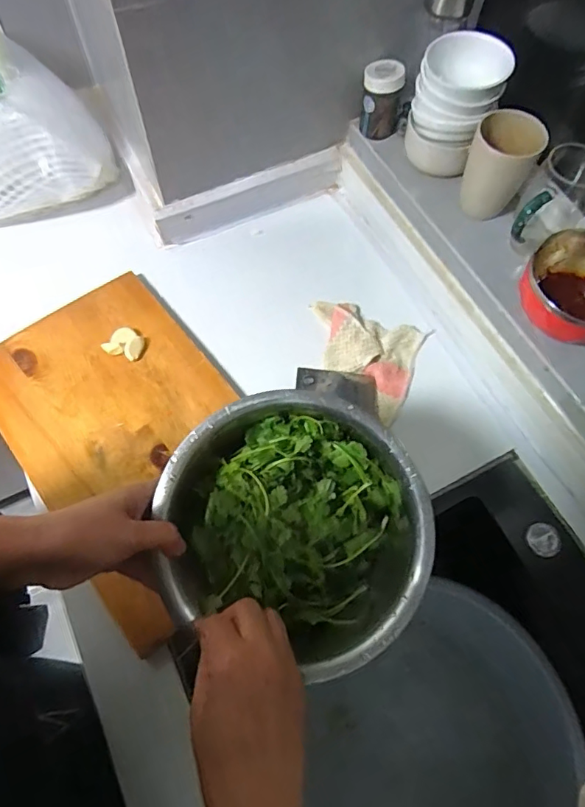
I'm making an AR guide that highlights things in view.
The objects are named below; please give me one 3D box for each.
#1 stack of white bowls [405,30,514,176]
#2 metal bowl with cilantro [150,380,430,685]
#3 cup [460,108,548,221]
[{"bbox_3d":[0.197,-0.367,0.634,0.100,0.125,0.084,20,66,7],"label":"stack of white bowls"},{"bbox_3d":[0.002,0.104,0.429,0.218,0.108,0.213,-3,74,9],"label":"metal bowl with cilantro"},{"bbox_3d":[0.242,-0.275,0.620,0.072,0.123,0.073,1,65,-2],"label":"cup"}]

